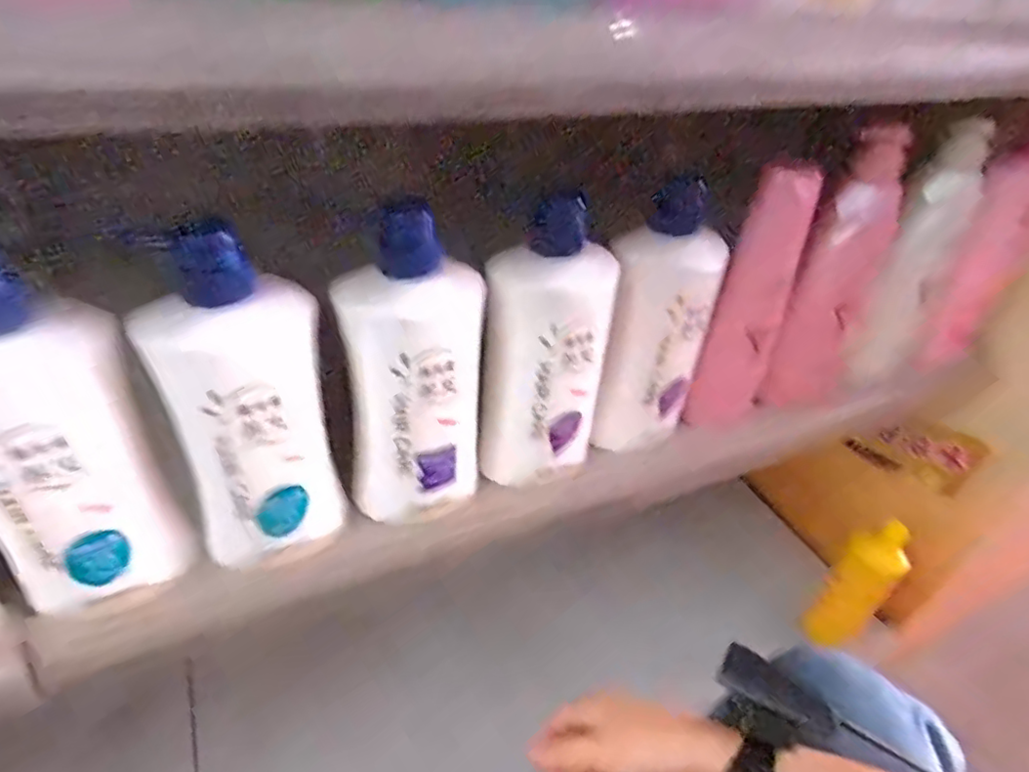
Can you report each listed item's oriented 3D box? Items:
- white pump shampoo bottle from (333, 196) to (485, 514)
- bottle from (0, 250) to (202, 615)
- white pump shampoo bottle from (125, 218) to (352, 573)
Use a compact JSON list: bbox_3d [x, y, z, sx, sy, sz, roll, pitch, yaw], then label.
[{"bbox_3d":[-0.063,-0.003,0.381,0.082,0.205,0.048,0,38,-7],"label":"white pump shampoo bottle"},{"bbox_3d":[-0.232,0.031,0.307,0.081,0.194,0.046,-14,42,-23],"label":"bottle"},{"bbox_3d":[-0.151,0.015,0.351,0.082,0.192,0.066,-17,43,-26],"label":"white pump shampoo bottle"}]

